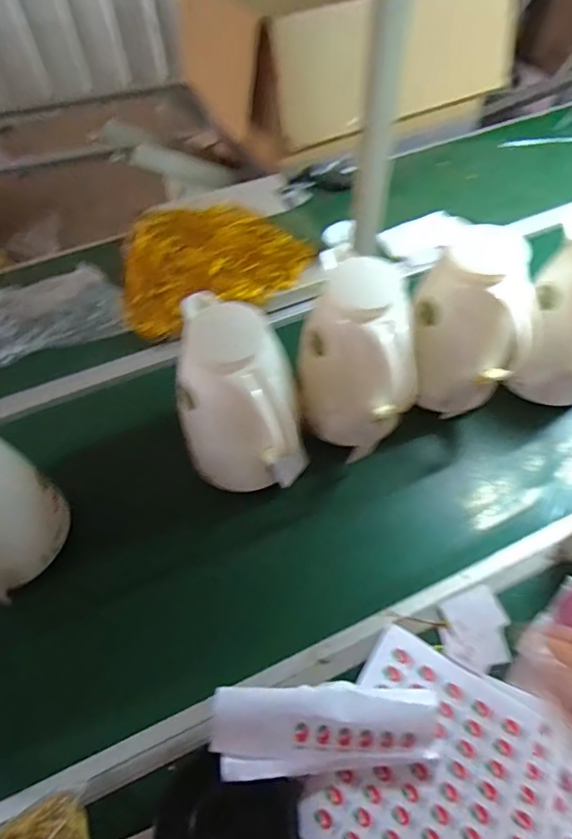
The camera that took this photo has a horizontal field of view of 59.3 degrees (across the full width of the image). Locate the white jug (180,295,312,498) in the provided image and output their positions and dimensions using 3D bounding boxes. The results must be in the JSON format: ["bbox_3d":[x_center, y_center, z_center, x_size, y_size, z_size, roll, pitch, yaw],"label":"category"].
[{"bbox_3d":[-0.067,-0.030,0.637,0.149,0.250,0.178,-20,58,-11],"label":"white jug"}]

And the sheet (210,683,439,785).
[{"bbox_3d":[0.041,0.320,0.519,0.229,0.025,0.081,-1,79,-2],"label":"sheet"}]

